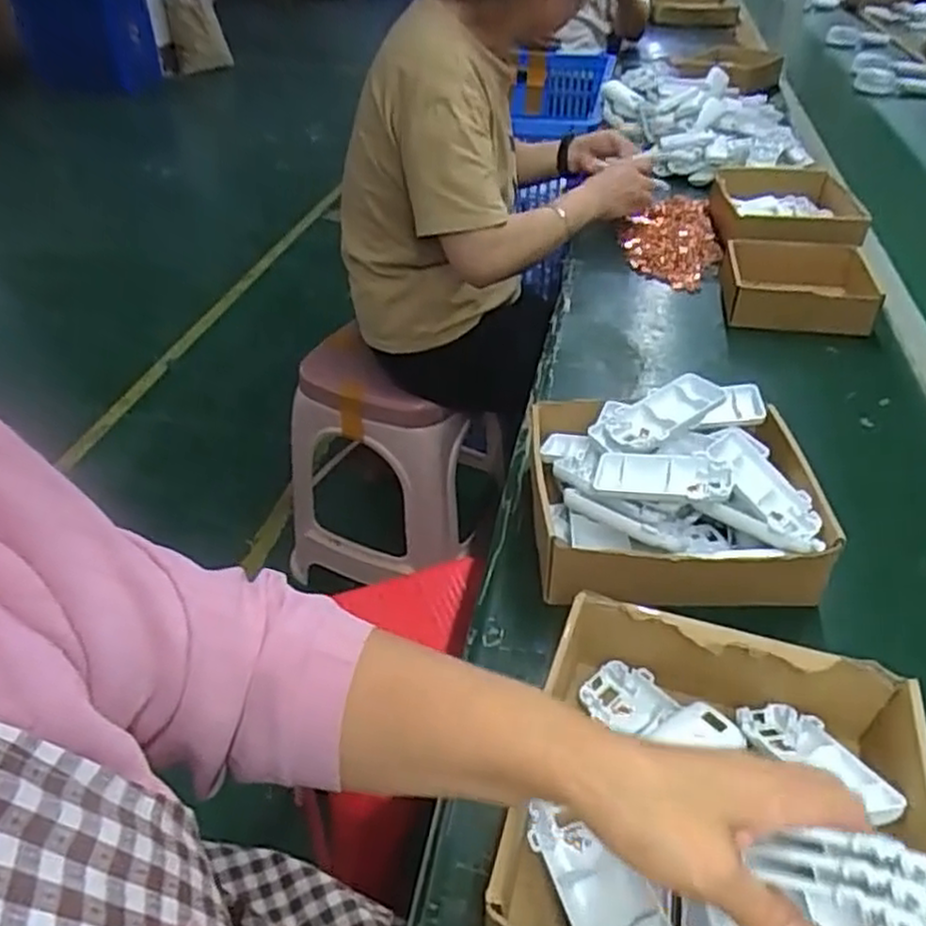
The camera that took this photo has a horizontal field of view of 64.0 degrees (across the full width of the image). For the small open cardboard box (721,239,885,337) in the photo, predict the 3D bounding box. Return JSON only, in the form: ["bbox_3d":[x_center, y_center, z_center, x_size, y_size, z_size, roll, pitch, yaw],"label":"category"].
[{"bbox_3d":[0.412,-0.217,0.907,0.174,0.052,0.139,11,40,12],"label":"small open cardboard box"}]

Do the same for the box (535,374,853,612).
[{"bbox_3d":[0.166,0.023,0.589,0.211,0.100,0.201,1,39,1],"label":"box"}]

